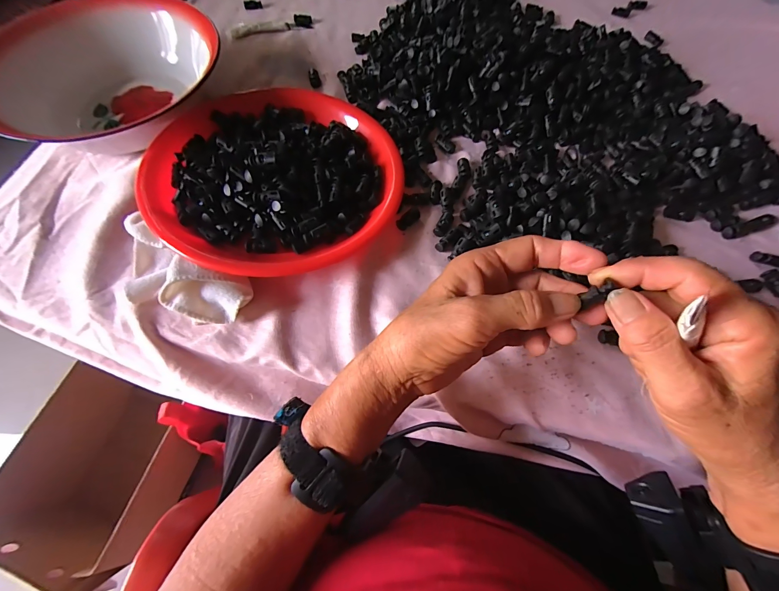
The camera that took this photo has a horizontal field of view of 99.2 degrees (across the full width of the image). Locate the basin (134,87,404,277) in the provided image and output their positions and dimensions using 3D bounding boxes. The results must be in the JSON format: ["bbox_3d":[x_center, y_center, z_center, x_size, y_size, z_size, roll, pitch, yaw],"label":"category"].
[{"bbox_3d":[-0.119,-0.139,0.353,0.247,0.050,0.241,0,67,1],"label":"basin"}]

